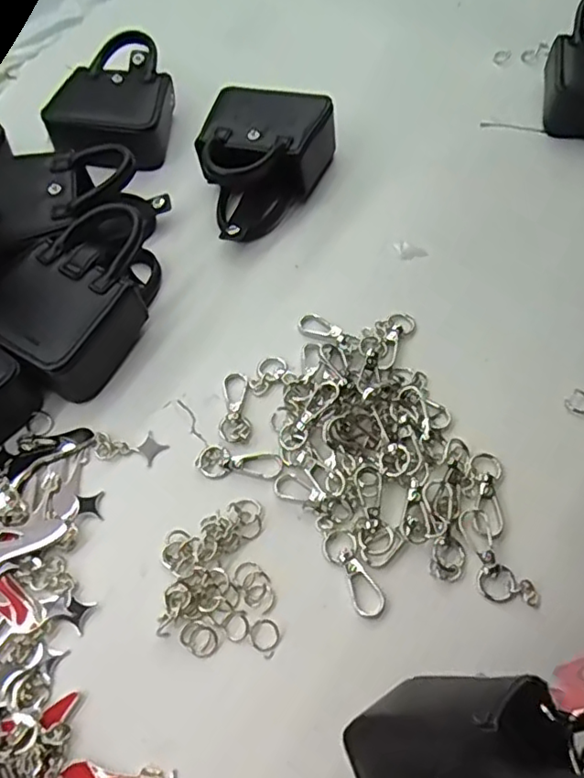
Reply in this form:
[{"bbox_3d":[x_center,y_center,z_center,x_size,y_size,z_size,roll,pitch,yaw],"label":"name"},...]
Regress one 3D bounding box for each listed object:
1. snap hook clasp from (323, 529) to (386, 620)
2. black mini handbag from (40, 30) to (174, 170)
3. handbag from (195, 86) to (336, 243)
[{"bbox_3d":[0.027,0.079,0.262,0.015,0.004,0.040,-22,61,-12],"label":"snap hook clasp"},{"bbox_3d":[-0.118,-0.198,0.417,0.072,0.035,0.106,5,59,4],"label":"black mini handbag"},{"bbox_3d":[-0.024,-0.139,0.375,0.077,0.041,0.109,19,61,12],"label":"handbag"}]

